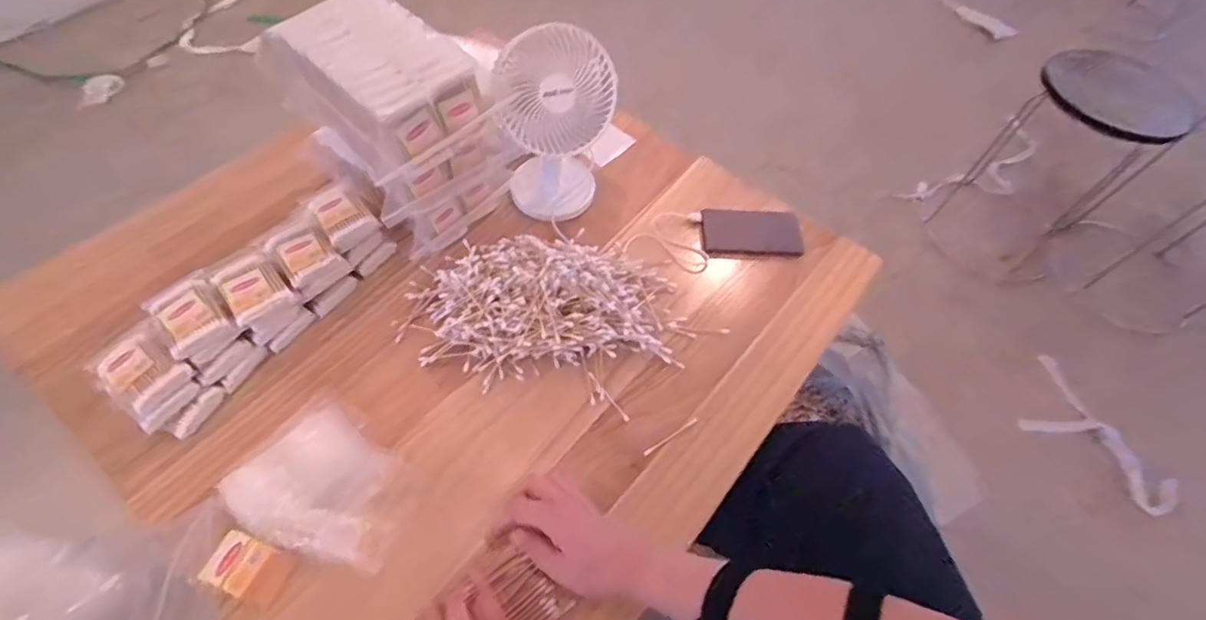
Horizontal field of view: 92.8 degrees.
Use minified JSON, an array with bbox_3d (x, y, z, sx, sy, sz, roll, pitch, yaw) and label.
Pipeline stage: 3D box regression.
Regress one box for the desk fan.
[{"bbox_3d":[-0.059,-0.226,0.705,0.134,0.198,0.117,12,56,4],"label":"desk fan"}]

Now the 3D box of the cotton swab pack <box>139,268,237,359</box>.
[{"bbox_3d":[-0.426,0.003,0.594,0.063,0.019,0.086,-35,66,-24],"label":"cotton swab pack"}]

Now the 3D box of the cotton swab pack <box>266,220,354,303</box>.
[{"bbox_3d":[-0.334,-0.059,0.649,0.062,0.031,0.085,-37,66,-25],"label":"cotton swab pack"}]

